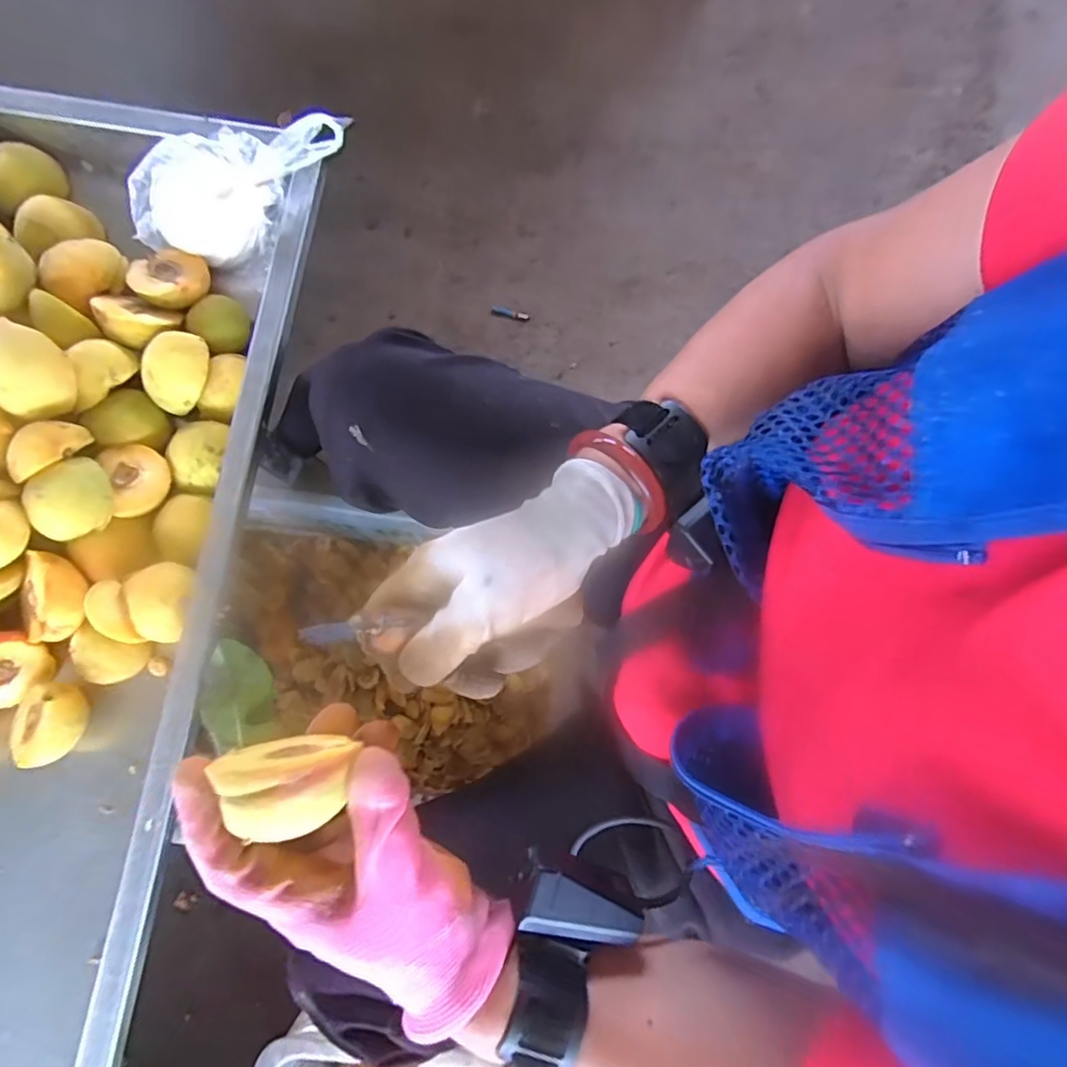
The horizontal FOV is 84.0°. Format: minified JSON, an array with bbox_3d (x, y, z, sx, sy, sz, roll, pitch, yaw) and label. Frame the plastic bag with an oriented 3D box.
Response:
[{"bbox_3d":[-0.246,-0.297,0.495,0.206,0.071,0.090,-17,77,13],"label":"plastic bag"}]

